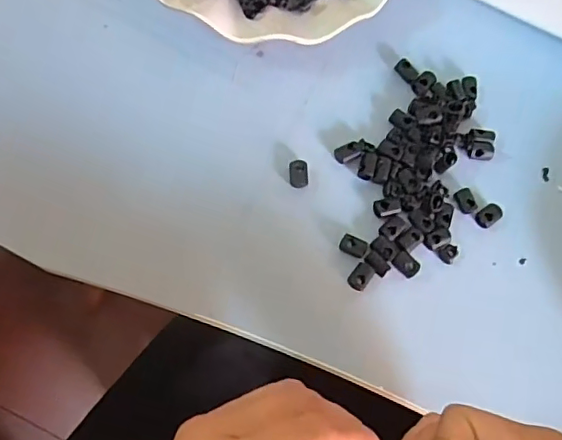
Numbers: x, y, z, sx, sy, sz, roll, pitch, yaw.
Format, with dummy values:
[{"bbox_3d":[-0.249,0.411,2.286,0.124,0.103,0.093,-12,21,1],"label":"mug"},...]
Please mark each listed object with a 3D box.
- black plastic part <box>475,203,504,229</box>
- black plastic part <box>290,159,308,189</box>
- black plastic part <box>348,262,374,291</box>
[{"bbox_3d":[0.126,-0.002,0.341,0.018,0.007,0.011,-33,80,-14],"label":"black plastic part"},{"bbox_3d":[0.011,-0.027,0.328,0.011,0.004,0.017,-1,74,-7],"label":"black plastic part"},{"bbox_3d":[0.046,0.032,0.319,0.011,0.004,0.015,37,73,5],"label":"black plastic part"}]

